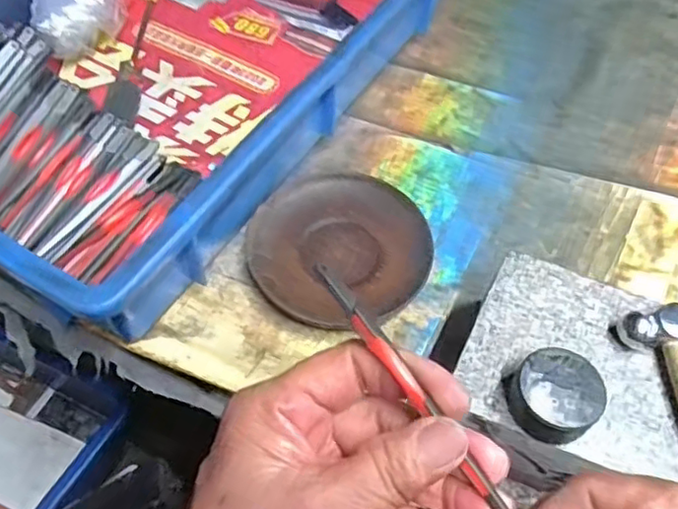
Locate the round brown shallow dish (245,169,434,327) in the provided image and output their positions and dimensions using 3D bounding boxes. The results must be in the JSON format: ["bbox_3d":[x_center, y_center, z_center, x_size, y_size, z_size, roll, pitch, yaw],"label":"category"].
[{"bbox_3d":[-0.001,-0.007,0.395,0.109,0.013,0.112,1,56,-1],"label":"round brown shallow dish"}]

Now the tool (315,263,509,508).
[{"bbox_3d":[0.024,0.044,0.205,0.007,0.004,0.102,-34,80,-22],"label":"tool"}]

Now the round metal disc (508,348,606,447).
[{"bbox_3d":[0.096,0.064,0.274,0.039,0.019,0.036,0,59,0],"label":"round metal disc"}]

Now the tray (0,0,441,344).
[{"bbox_3d":[-0.117,-0.164,0.455,0.279,0.083,0.430,29,60,16],"label":"tray"}]

